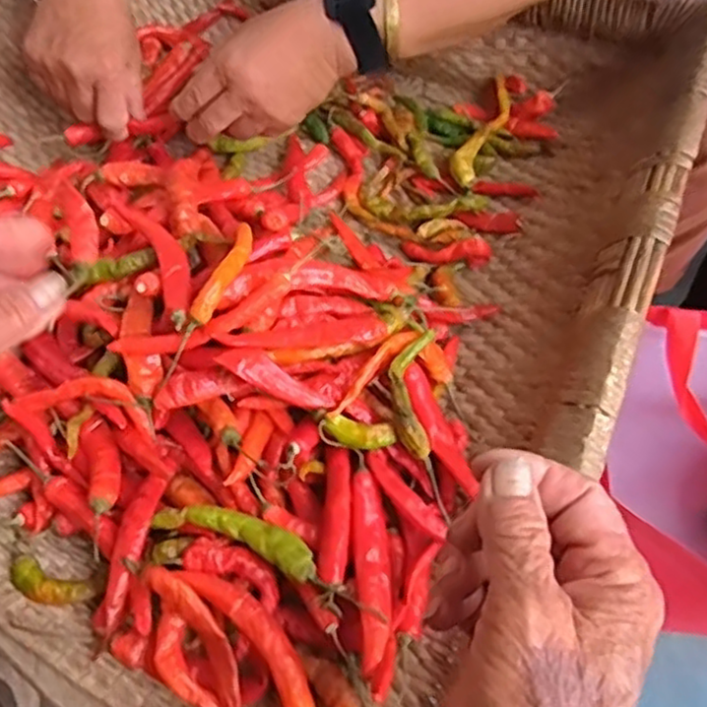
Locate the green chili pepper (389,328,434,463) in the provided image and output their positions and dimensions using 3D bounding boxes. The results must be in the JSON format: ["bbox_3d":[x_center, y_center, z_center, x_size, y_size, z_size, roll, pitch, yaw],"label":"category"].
[{"bbox_3d":[0.033,0.022,0.414,0.024,0.011,0.073,3,68,0],"label":"green chili pepper"}]

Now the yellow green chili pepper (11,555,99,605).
[{"bbox_3d":[-0.159,0.121,0.380,0.045,0.009,0.019,12,56,5],"label":"yellow green chili pepper"}]

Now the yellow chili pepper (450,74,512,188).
[{"bbox_3d":[0.109,-0.186,0.594,0.023,0.012,0.127,22,57,12],"label":"yellow chili pepper"}]

